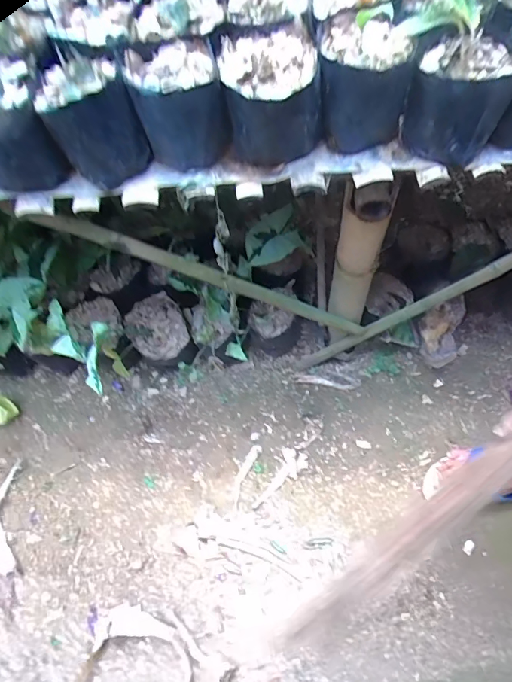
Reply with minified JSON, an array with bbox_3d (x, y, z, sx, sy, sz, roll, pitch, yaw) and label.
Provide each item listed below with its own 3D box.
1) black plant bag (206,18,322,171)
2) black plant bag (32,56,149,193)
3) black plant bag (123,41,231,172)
[{"bbox_3d":[0.010,-0.258,0.449,0.097,0.090,0.117,-13,64,-4],"label":"black plant bag"},{"bbox_3d":[-0.174,-0.230,0.452,0.088,0.094,0.089,-28,66,-11],"label":"black plant bag"},{"bbox_3d":[-0.083,-0.244,0.449,0.090,0.087,0.083,-16,65,-5],"label":"black plant bag"}]

